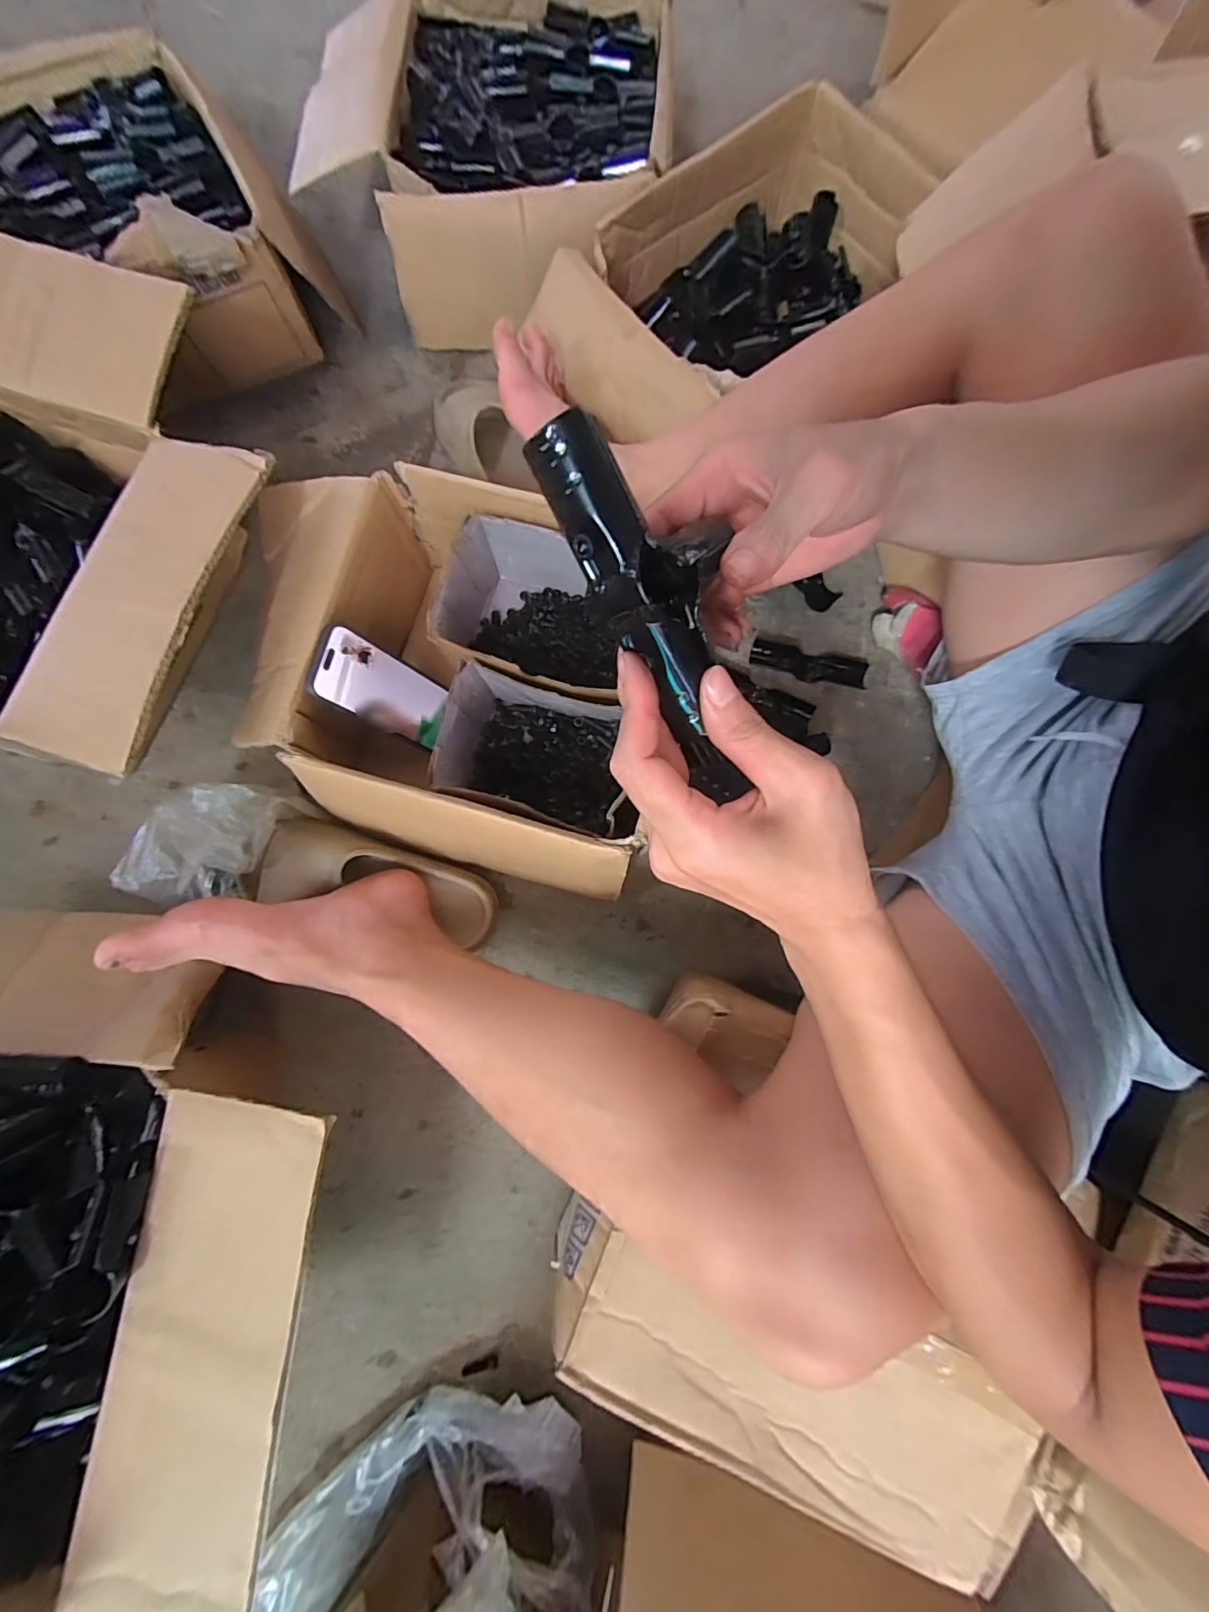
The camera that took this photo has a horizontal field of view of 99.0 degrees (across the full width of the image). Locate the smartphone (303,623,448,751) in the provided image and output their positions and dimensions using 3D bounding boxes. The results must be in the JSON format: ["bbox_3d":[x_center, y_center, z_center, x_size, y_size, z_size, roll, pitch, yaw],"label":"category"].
[{"bbox_3d":[-0.211,-0.111,0.494,0.011,0.129,0.070,9,79,32],"label":"smartphone"}]

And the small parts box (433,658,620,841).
[{"bbox_3d":[-0.065,-0.043,0.503,0.173,0.093,0.122,14,79,2],"label":"small parts box"}]

